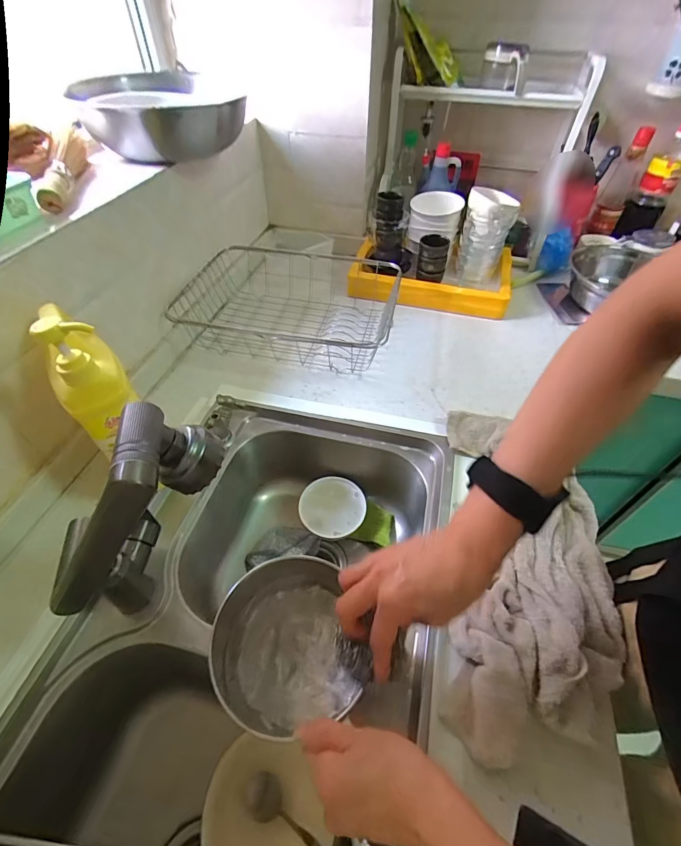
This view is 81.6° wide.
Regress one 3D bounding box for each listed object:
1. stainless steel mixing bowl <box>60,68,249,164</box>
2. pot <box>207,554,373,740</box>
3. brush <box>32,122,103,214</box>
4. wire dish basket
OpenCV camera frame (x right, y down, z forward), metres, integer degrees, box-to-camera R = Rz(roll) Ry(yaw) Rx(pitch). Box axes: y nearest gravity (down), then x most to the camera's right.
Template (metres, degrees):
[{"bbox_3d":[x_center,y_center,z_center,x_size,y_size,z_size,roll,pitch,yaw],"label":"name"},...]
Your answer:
[{"bbox_3d":[-0.301,-0.509,0.660,0.238,0.088,0.205,-24,53,-22],"label":"stainless steel mixing bowl"},{"bbox_3d":[-0.053,0.210,0.400,0.138,0.078,0.153,-15,50,-15],"label":"pot"},{"bbox_3d":[-0.388,-0.372,0.564,0.032,0.044,0.254,-8,49,-9],"label":"brush"},{"bbox_3d":[-0.097,-0.240,0.781,0.358,0.101,0.276,11,49,8],"label":"wire dish basket"}]

